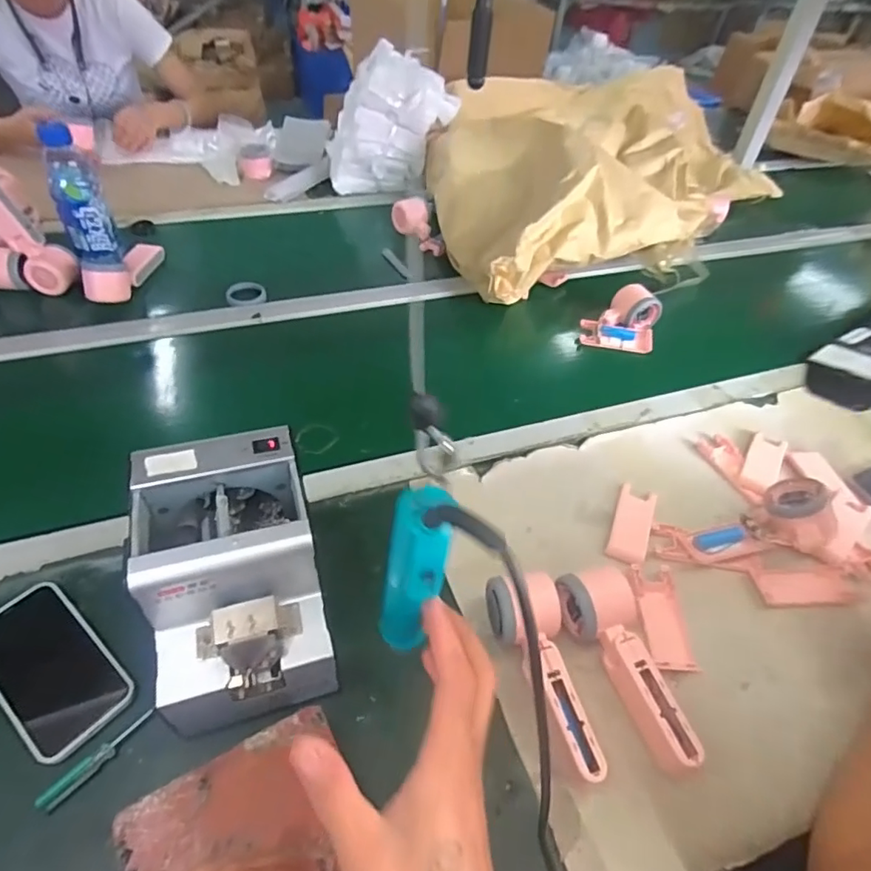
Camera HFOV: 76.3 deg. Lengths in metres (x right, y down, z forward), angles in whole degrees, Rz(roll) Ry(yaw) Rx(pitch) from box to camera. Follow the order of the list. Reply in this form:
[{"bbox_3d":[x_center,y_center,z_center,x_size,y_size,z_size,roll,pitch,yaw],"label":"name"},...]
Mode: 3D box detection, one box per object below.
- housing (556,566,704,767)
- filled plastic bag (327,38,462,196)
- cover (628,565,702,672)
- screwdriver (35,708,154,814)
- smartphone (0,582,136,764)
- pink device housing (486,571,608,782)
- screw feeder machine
[{"bbox_3d":[0.157,0.192,0.471,0.061,0.048,0.162,-5,48,-10],"label":"housing"},{"bbox_3d":[-0.097,-0.638,1.123,0.239,0.217,0.190,-7,48,-11],"label":"filled plastic bag"},{"bbox_3d":[0.215,0.172,0.527,0.044,0.009,0.100,3,47,-2],"label":"cover"},{"bbox_3d":[-0.253,0.240,0.416,0.013,0.008,0.084,32,52,23],"label":"screwdriver"},{"bbox_3d":[-0.320,0.188,0.458,0.149,0.009,0.076,34,53,24],"label":"smartphone"},{"bbox_3d":[0.085,0.195,0.458,0.062,0.055,0.162,-5,48,-9],"label":"pink device housing"},{"bbox_3d":[-0.159,0.116,0.448,0.120,0.143,0.174,-11,49,-14],"label":"screw feeder machine"}]

